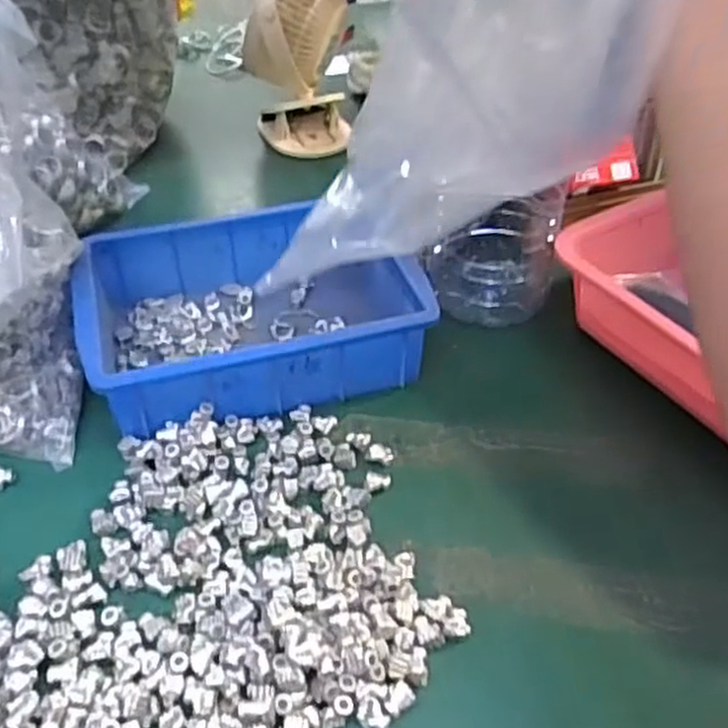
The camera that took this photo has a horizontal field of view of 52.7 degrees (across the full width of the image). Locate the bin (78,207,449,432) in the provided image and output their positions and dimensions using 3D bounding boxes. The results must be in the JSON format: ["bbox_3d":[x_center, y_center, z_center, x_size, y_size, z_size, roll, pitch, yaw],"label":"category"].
[{"bbox_3d":[-0.091,-0.047,0.568,0.235,0.074,0.177,-10,43,-16],"label":"bin"}]

